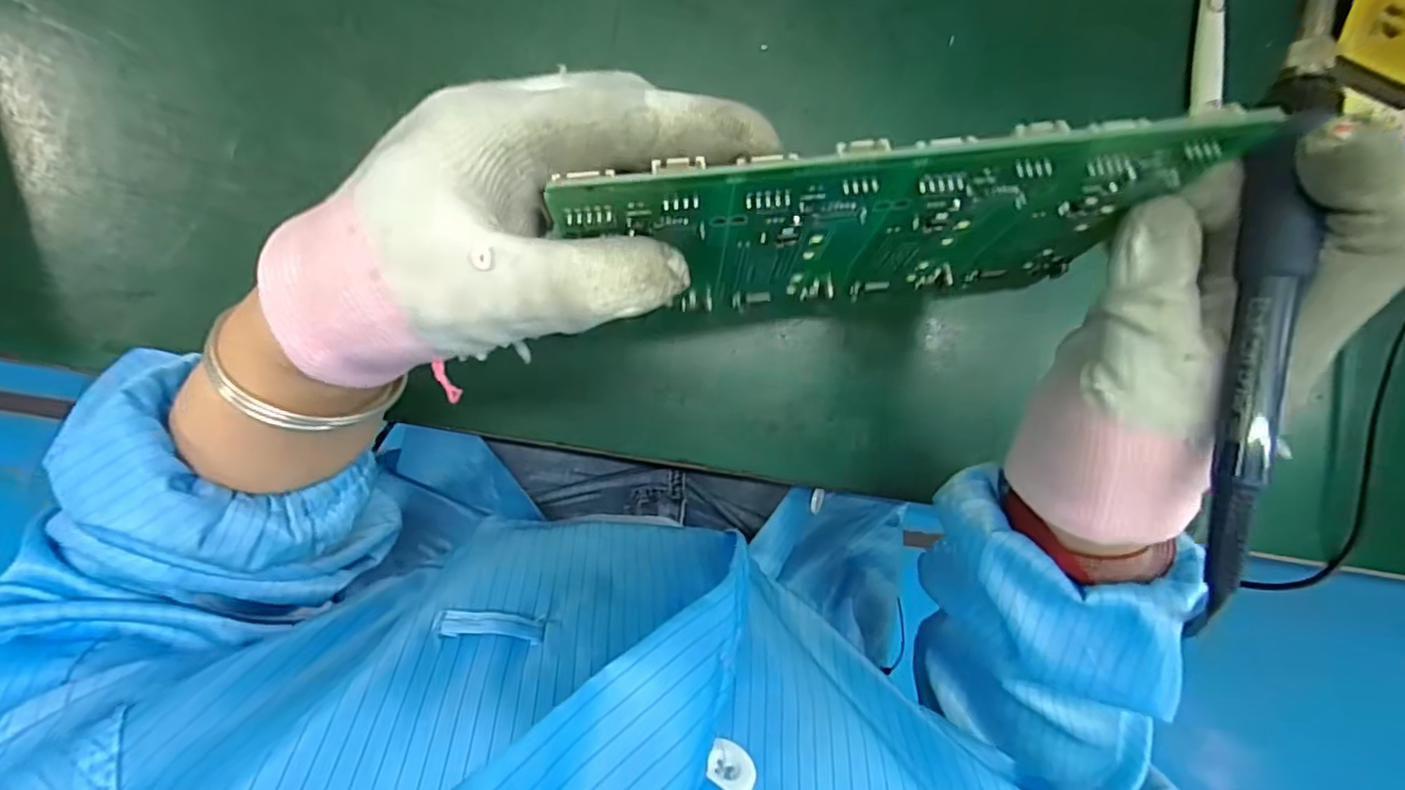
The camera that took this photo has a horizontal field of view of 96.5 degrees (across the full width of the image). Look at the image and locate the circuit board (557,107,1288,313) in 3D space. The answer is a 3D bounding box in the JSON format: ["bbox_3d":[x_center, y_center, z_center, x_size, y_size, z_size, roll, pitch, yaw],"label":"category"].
[{"bbox_3d":[0.051,-0.049,0.197,0.179,0.106,0.004,-6,79,-6],"label":"circuit board"}]

